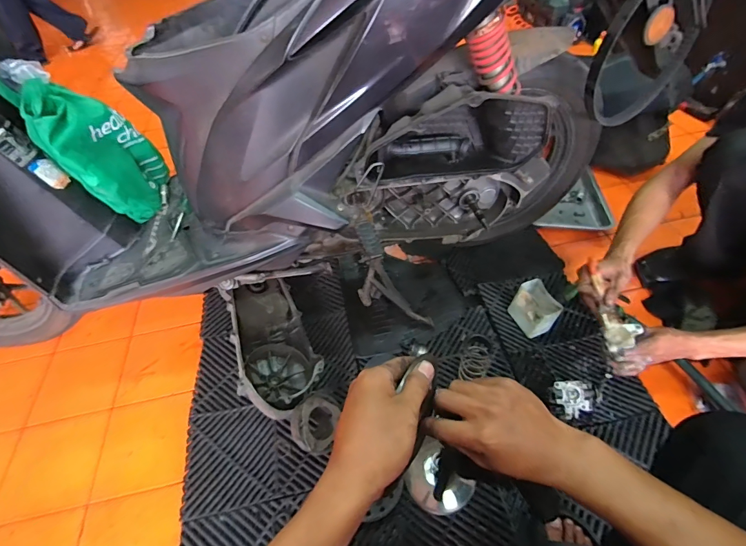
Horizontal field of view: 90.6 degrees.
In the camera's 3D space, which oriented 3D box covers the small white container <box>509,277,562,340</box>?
[{"bbox_3d":[0.385,0.088,0.887,0.070,0.103,0.106,-25,52,-14],"label":"small white container"}]

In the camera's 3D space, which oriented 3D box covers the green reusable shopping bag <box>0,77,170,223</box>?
[{"bbox_3d":[-0.554,-0.259,0.736,0.168,0.325,0.148,-26,53,-16],"label":"green reusable shopping bag"}]

